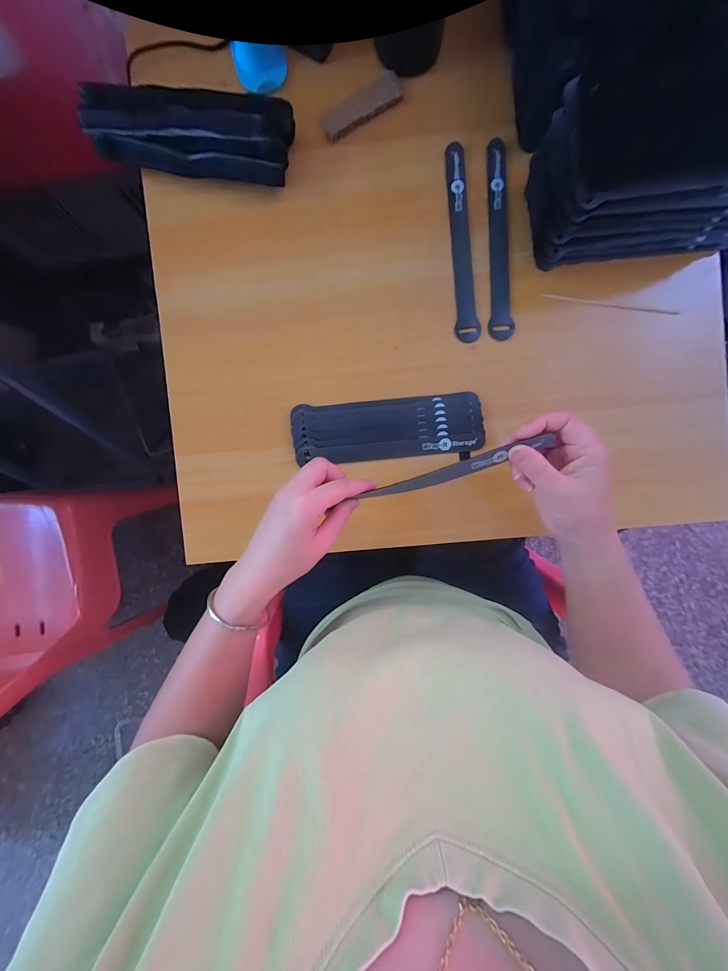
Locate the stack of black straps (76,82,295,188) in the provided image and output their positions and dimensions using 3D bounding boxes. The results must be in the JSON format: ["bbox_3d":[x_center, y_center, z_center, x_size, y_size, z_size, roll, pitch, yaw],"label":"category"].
[{"bbox_3d":[-0.178,-0.360,0.322,0.205,0.050,0.062,9,93,2],"label":"stack of black straps"}]

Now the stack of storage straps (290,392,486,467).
[{"bbox_3d":[0.025,-0.061,0.341,0.199,0.011,0.063,-3,93,3],"label":"stack of storage straps"}]

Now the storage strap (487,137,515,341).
[{"bbox_3d":[0.143,-0.257,0.333,0.024,0.004,0.207,0,88,6],"label":"storage strap"}]

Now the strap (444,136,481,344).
[{"bbox_3d":[0.105,-0.257,0.337,0.024,0.004,0.210,-3,88,4],"label":"strap"}]

